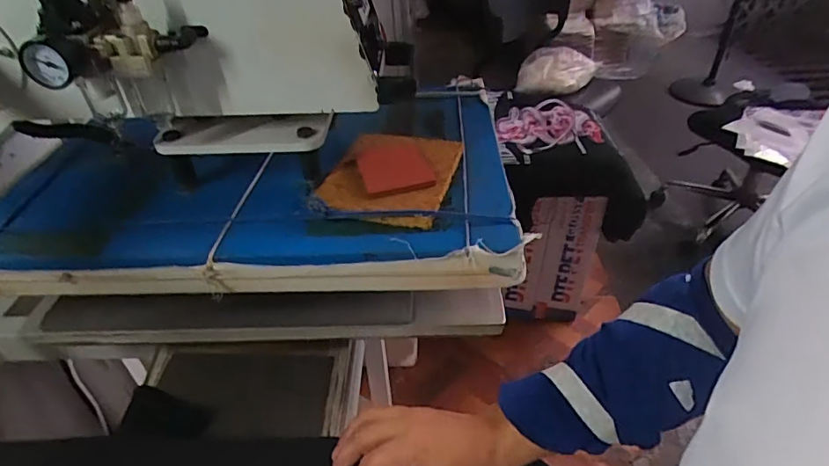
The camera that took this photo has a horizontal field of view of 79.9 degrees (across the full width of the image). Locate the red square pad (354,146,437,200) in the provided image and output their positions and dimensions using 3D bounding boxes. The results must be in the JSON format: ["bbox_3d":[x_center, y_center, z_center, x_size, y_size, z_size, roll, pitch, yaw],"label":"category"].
[{"bbox_3d":[-0.023,-0.074,0.574,0.079,0.013,0.092,-12,39,-11],"label":"red square pad"}]

